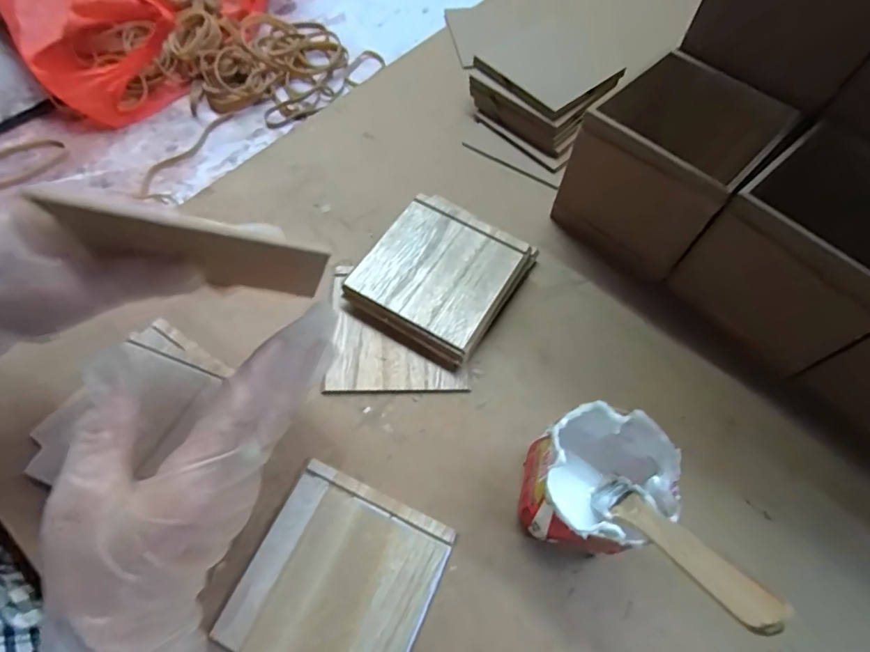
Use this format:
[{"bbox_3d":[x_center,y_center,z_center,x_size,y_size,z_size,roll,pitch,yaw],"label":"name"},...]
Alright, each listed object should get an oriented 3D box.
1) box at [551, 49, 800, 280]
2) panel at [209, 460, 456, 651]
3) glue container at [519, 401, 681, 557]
[{"bbox_3d":[0.183,-0.127,0.378,0.113,0.106,0.118,39,69,18],"label":"box"},{"bbox_3d":[-0.056,0.151,0.276,0.106,0.008,0.106,23,65,12],"label":"panel"},{"bbox_3d":[0.089,0.092,0.272,0.077,0.079,0.067,-30,66,-15],"label":"glue container"}]

